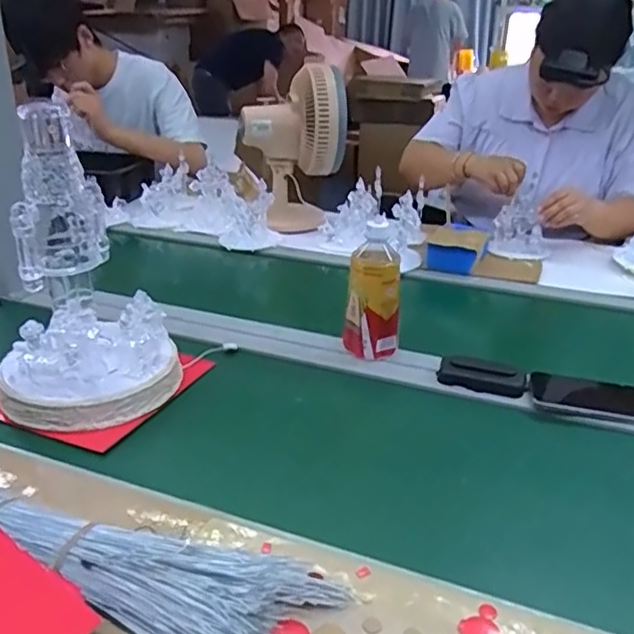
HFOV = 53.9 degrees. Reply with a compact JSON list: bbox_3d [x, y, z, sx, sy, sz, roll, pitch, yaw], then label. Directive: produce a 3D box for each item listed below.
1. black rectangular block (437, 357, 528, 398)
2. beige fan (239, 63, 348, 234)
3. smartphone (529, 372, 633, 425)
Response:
[{"bbox_3d":[0.207,0.075,0.781,0.106,0.022,0.047,10,25,16],"label":"black rectangular block"},{"bbox_3d":[-0.056,-0.349,1.363,0.213,0.354,0.211,0,25,-4],"label":"beige fan"},{"bbox_3d":[0.343,0.098,0.755,0.158,0.016,0.068,12,26,19],"label":"smartphone"}]

